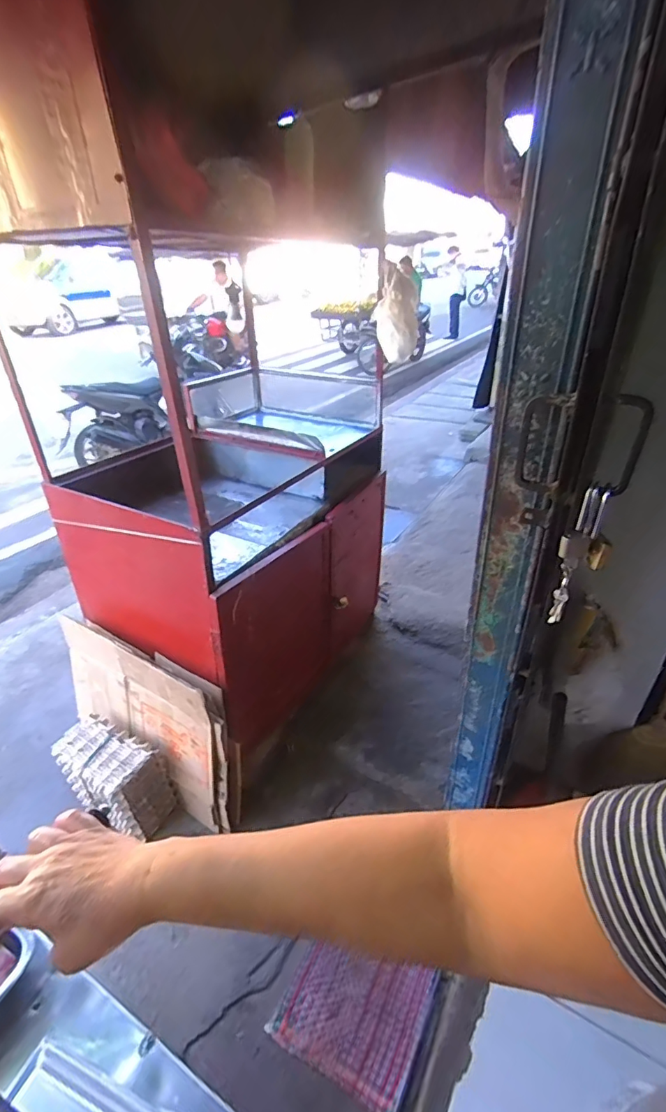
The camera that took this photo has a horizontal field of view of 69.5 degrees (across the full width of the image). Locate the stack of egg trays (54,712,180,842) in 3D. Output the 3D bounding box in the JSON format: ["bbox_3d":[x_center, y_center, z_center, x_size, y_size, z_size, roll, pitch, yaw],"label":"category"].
[{"bbox_3d":[-0.672,0.681,1.473,0.310,0.262,0.180,16,33,25],"label":"stack of egg trays"}]

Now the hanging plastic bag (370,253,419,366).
[{"bbox_3d":[0.209,-0.792,1.587,0.156,0.266,0.095,7,31,12],"label":"hanging plastic bag"}]

